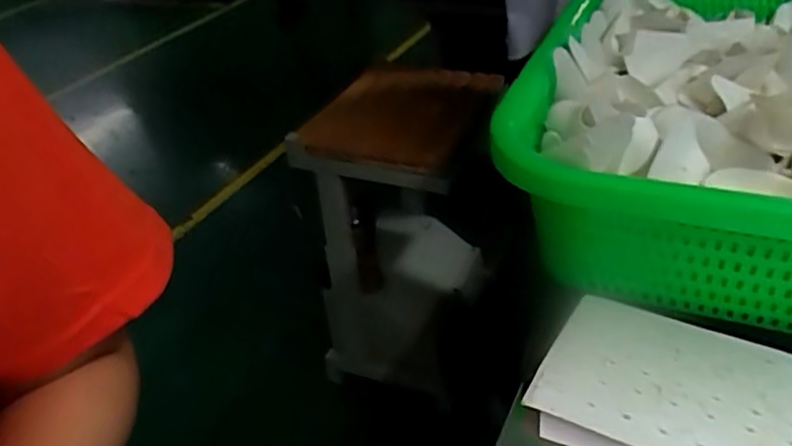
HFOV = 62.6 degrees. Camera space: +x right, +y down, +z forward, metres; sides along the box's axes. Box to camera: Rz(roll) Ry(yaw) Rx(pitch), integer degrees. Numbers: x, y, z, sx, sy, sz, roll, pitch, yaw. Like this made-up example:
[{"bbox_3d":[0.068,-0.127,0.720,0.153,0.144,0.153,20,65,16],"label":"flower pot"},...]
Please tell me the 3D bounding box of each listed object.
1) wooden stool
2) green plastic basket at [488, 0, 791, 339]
[{"bbox_3d":[0.024,0.018,1.344,0.323,0.567,0.374,7,36,22],"label":"wooden stool"},{"bbox_3d":[0.261,-0.078,0.484,0.292,0.124,0.436,8,36,22],"label":"green plastic basket"}]

